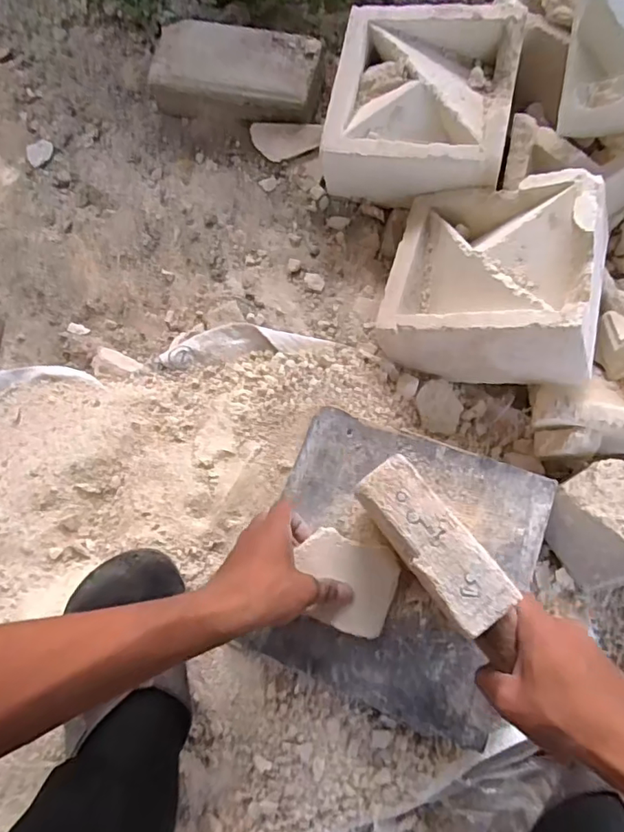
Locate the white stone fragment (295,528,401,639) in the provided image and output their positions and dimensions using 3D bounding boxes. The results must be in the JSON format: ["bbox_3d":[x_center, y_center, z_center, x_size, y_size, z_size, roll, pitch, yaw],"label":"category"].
[{"bbox_3d":[0.029,0.146,0.484,0.087,0.013,0.077,17,71,6],"label":"white stone fragment"}]

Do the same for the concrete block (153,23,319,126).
[{"bbox_3d":[-0.099,-0.445,0.726,0.216,0.067,0.113,15,76,7],"label":"concrete block"}]

